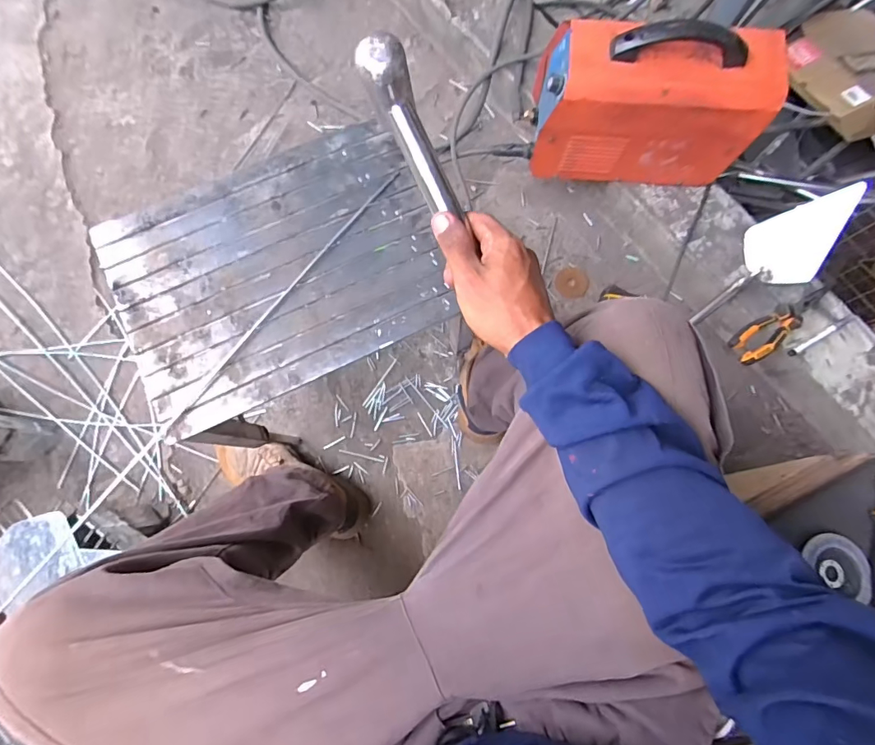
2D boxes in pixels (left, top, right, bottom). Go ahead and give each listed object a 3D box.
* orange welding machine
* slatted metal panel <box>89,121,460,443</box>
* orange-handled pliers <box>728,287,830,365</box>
[{"bbox_3d":[0.325,-0.428,0.724,0.317,0.218,0.149,6,77,0],"label":"orange welding machine"},{"bbox_3d":[-0.166,-0.109,0.486,0.325,0.008,0.248,-26,80,-5],"label":"slatted metal panel"},{"bbox_3d":[0.574,-0.085,0.775,0.182,0.023,0.054,-38,81,-9],"label":"orange-handled pliers"}]

